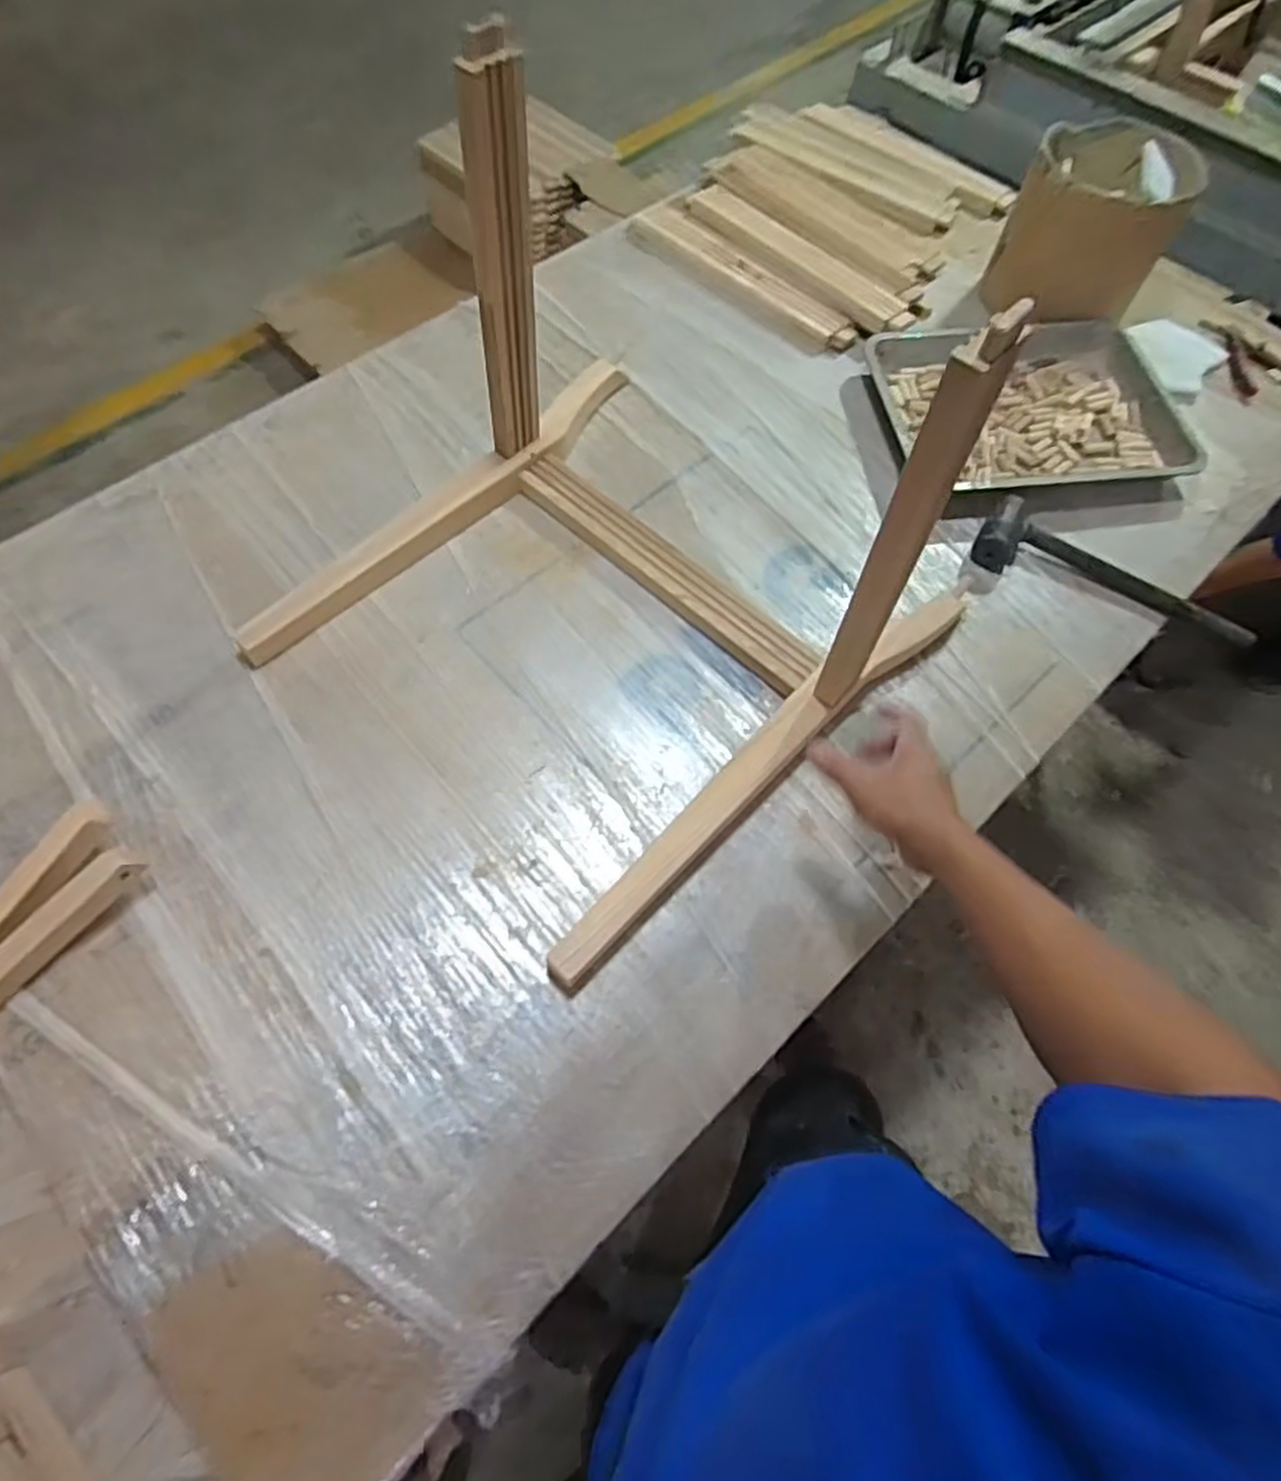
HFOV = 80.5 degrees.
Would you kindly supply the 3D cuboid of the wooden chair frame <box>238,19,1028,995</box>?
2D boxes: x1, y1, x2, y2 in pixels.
[{"bbox_3d":[-0.044,-0.217,0.668,0.567,0.429,0.547,-40,72,-18],"label":"wooden chair frame"}]

